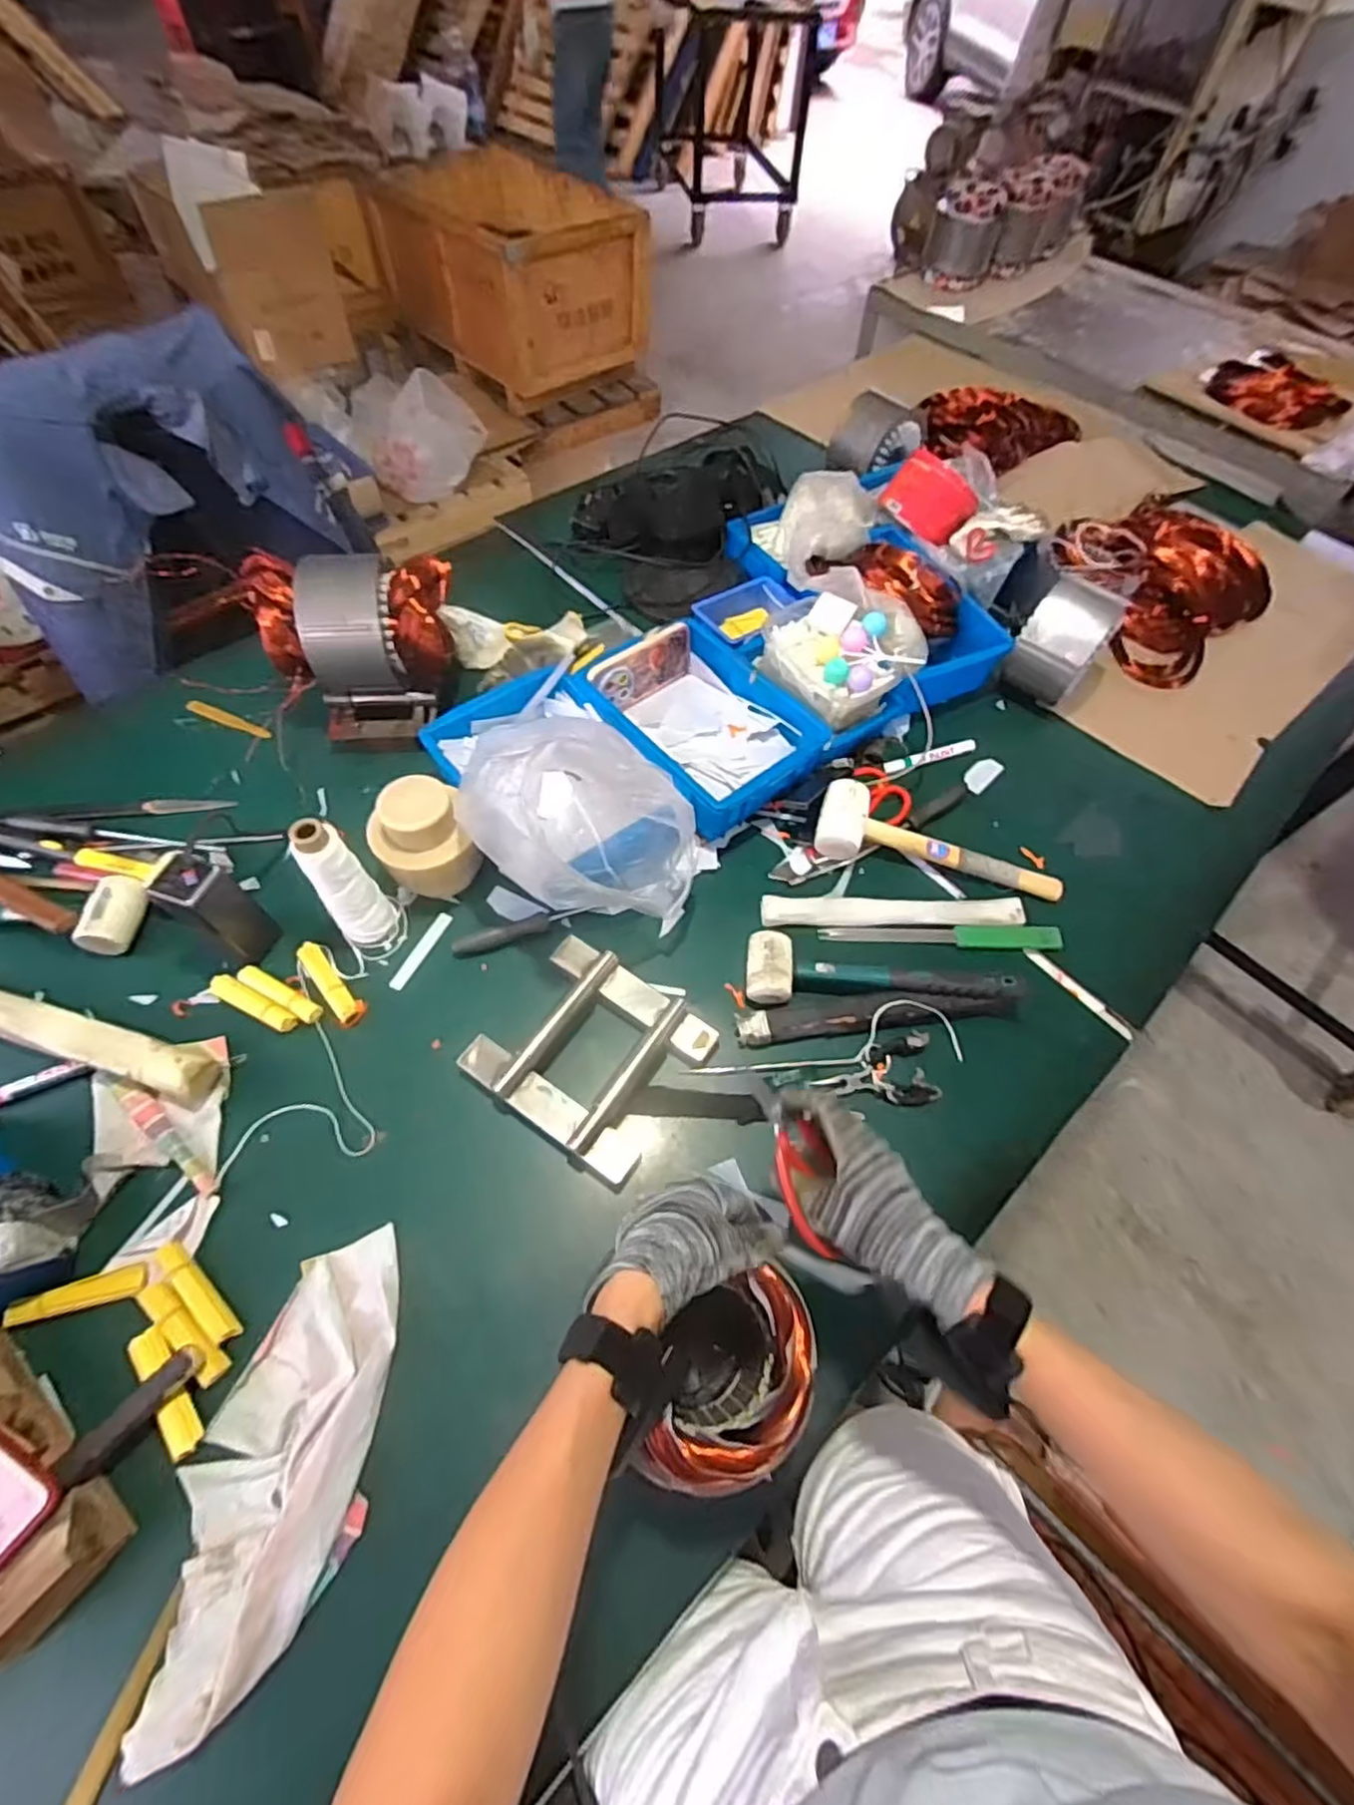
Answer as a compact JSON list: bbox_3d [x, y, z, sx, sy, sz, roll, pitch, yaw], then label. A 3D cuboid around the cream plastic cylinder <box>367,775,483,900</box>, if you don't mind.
[{"bbox_3d":[-0.271,-0.062,0.737,0.100,0.122,0.083,-20,63,-14],"label":"cream plastic cylinder"}]

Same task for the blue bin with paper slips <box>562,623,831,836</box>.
[{"bbox_3d":[0.026,-0.225,0.869,0.210,0.084,0.264,-35,67,-20],"label":"blue bin with paper slips"}]

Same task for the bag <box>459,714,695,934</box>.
[{"bbox_3d":[-0.087,-0.088,0.696,0.213,0.240,0.195,34,64,16],"label":"bag"}]

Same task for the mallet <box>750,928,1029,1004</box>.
[{"bbox_3d":[0.213,0.081,0.726,0.275,0.047,0.072,8,60,2],"label":"mallet"}]

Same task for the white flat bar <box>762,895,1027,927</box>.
[{"bbox_3d":[0.249,0.011,0.789,0.297,0.014,0.034,0,60,-3],"label":"white flat bar"}]

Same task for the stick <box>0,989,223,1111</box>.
[{"bbox_3d":[-0.597,0.120,0.657,0.338,0.043,0.053,17,61,7],"label":"stick"}]

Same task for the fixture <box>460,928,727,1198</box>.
[{"bbox_3d":[-0.084,0.146,0.681,0.196,0.036,0.181,33,64,15],"label":"fixture"}]

